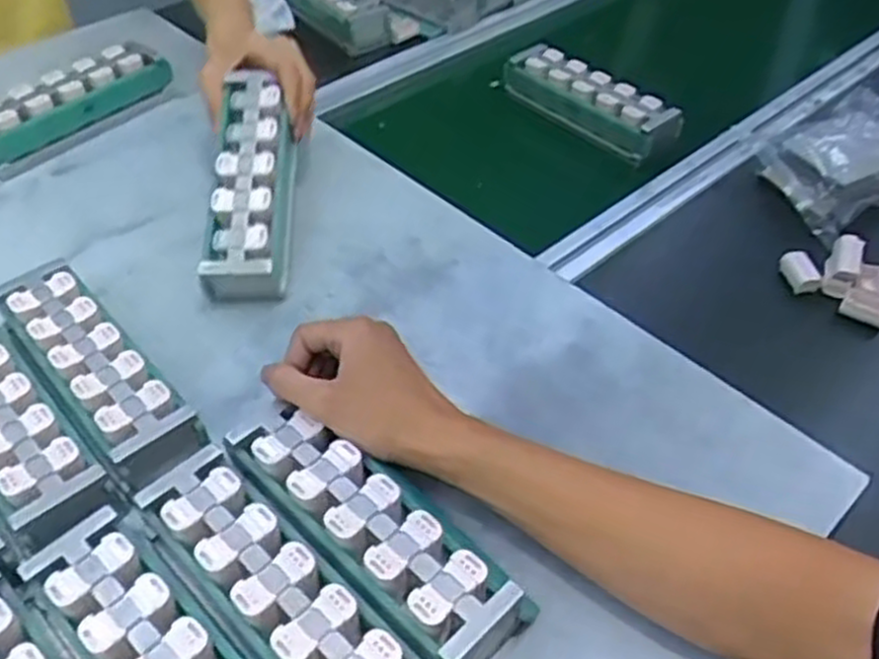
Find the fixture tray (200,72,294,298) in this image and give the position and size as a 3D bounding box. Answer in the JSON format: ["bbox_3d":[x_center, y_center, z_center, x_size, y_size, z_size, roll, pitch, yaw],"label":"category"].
[{"bbox_3d":[-0.146,-0.115,0.607,0.056,0.047,0.185,-1,68,-1],"label":"fixture tray"}]

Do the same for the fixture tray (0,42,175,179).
[{"bbox_3d":[-0.343,-0.211,0.739,0.055,0.055,0.196,30,53,25],"label":"fixture tray"}]

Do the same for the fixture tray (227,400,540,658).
[{"bbox_3d":[-0.040,0.107,0.444,0.196,0.039,0.064,35,55,26],"label":"fixture tray"}]

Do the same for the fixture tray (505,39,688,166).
[{"bbox_3d":[0.151,-0.243,0.823,0.063,0.054,0.197,-34,56,-28],"label":"fixture tray"}]

